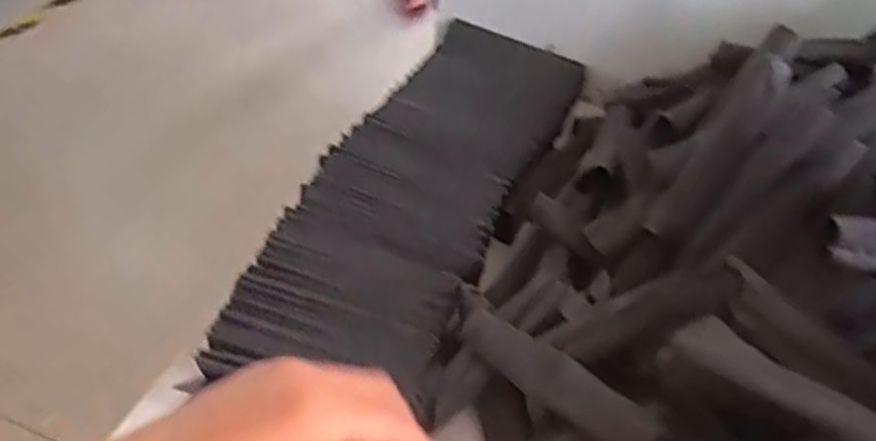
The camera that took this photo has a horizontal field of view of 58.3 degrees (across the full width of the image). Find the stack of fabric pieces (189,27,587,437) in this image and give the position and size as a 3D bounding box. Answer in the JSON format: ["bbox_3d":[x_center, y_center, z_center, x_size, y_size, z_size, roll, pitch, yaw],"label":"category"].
[{"bbox_3d":[-0.015,-0.031,0.685,0.164,0.044,0.467,20,46,12],"label":"stack of fabric pieces"}]

